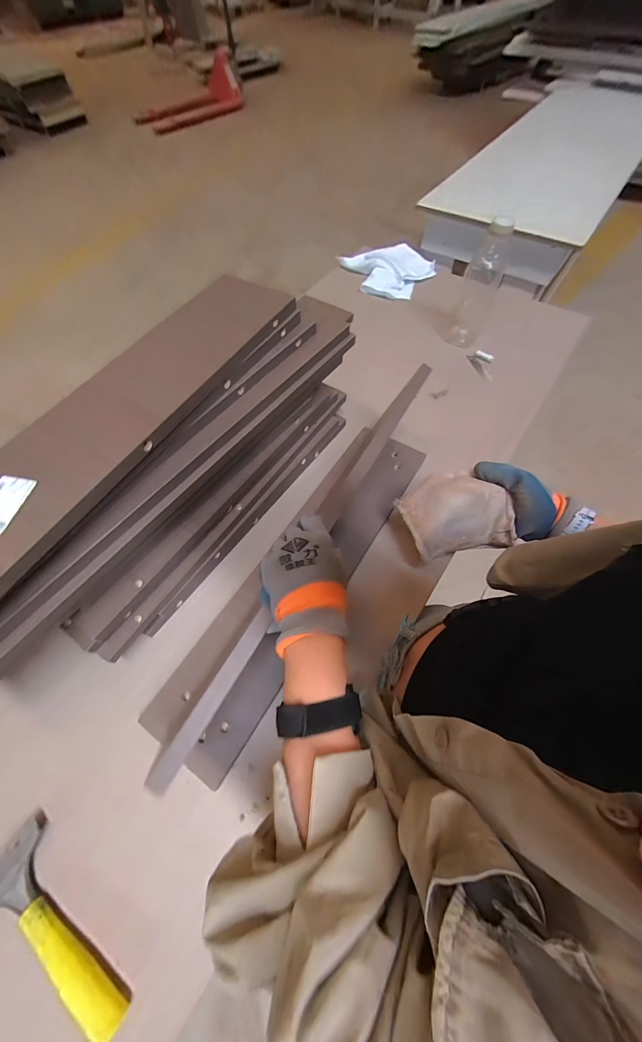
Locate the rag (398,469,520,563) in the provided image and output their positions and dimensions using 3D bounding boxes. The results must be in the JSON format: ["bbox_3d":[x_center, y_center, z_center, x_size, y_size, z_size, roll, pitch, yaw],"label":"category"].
[{"bbox_3d":[0.187,-0.009,0.483,0.128,0.082,0.106,-9,62,-3],"label":"rag"}]

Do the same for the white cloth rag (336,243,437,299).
[{"bbox_3d":[0.184,-0.681,0.915,0.257,0.036,0.195,-4,62,0],"label":"white cloth rag"}]

